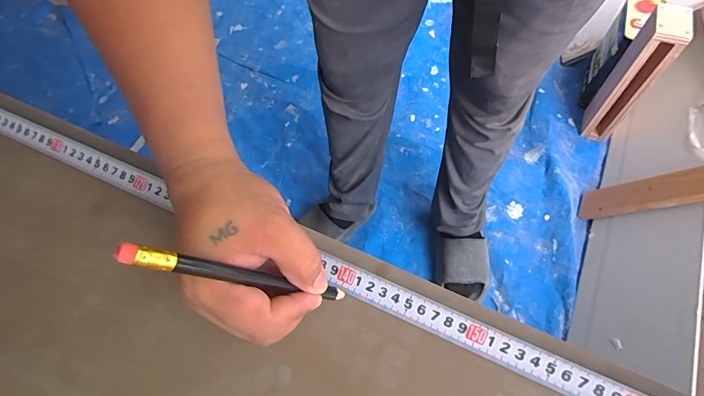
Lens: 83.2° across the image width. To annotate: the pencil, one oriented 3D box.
[{"bbox_3d":[-0.058,0.046,0.229,0.015,0.149,0.012,-23,58,34],"label":"pencil"}]

